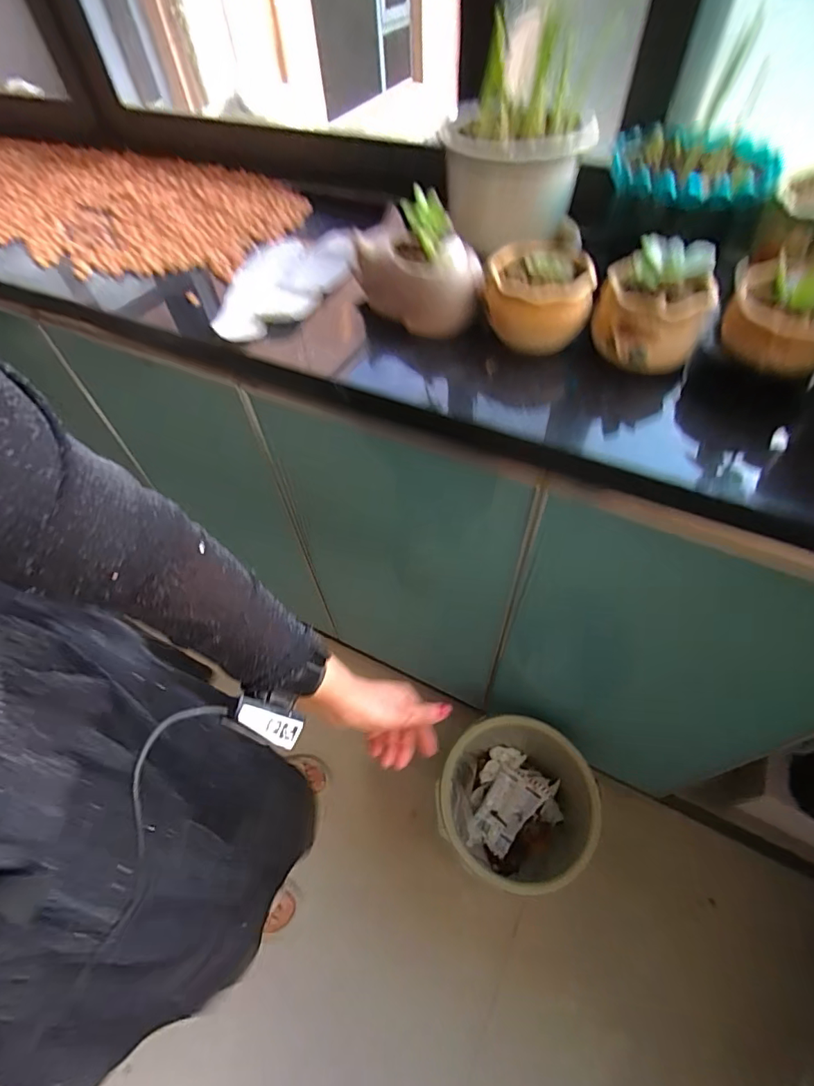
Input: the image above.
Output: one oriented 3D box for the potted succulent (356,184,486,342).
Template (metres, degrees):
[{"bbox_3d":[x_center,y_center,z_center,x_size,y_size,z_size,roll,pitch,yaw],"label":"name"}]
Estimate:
[{"bbox_3d":[0.009,-0.290,0.497,0.120,0.107,0.110,-9,53,-2],"label":"potted succulent"}]

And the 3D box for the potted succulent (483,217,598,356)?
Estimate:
[{"bbox_3d":[0.132,-0.251,0.482,0.101,0.075,0.122,11,55,12],"label":"potted succulent"}]

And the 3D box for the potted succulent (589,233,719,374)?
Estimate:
[{"bbox_3d":[0.224,-0.214,0.443,0.095,0.087,0.082,11,55,12],"label":"potted succulent"}]

